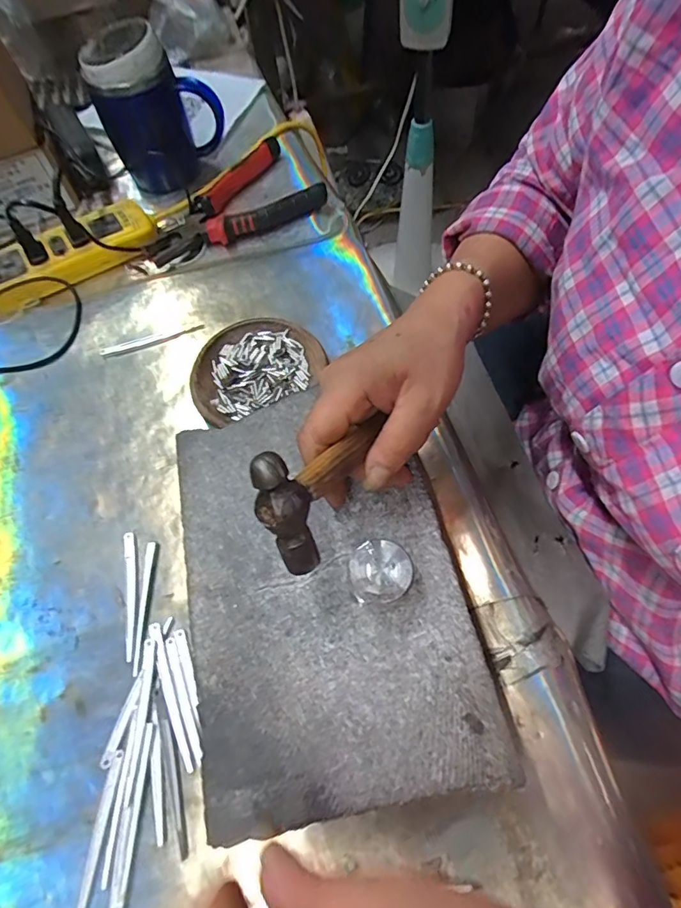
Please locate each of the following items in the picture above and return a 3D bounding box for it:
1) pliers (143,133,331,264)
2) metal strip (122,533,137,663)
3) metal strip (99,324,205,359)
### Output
[{"bbox_3d":[-0.121,-0.269,0.534,0.203,0.024,0.113,-38,66,-16],"label":"pliers"},{"bbox_3d":[-0.146,0.097,0.342,0.009,0.004,0.087,-12,62,-4],"label":"metal strip"},{"bbox_3d":[-0.172,-0.103,0.451,0.093,0.005,0.012,-16,71,-5],"label":"metal strip"}]

